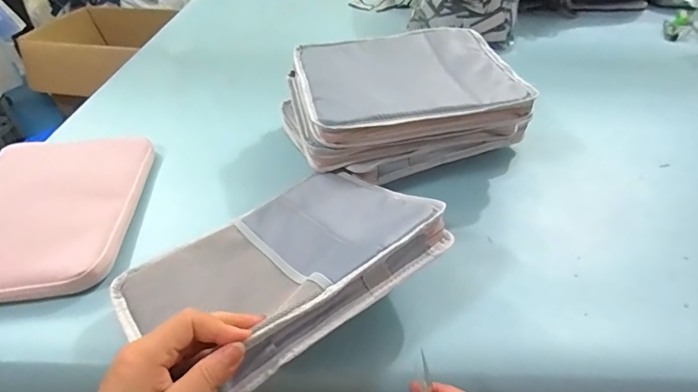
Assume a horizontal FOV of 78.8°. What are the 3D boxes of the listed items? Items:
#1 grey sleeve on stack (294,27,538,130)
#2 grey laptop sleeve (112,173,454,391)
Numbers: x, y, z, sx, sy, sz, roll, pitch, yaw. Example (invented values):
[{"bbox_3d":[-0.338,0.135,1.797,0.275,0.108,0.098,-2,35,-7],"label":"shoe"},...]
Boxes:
[{"bbox_3d":[0.079,-0.168,0.579,0.281,0.024,0.209,-9,42,-8],"label":"grey sleeve on stack"},{"bbox_3d":[-0.066,0.061,0.414,0.274,0.031,0.207,-32,34,-26],"label":"grey laptop sleeve"}]

